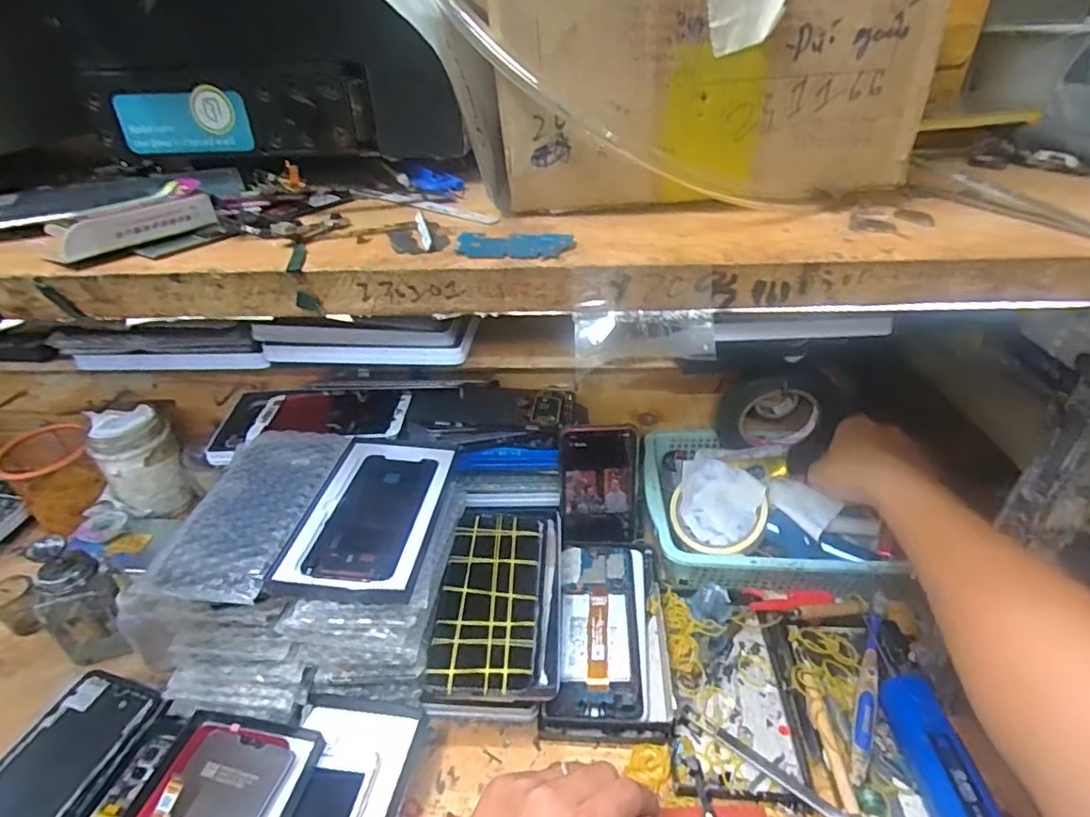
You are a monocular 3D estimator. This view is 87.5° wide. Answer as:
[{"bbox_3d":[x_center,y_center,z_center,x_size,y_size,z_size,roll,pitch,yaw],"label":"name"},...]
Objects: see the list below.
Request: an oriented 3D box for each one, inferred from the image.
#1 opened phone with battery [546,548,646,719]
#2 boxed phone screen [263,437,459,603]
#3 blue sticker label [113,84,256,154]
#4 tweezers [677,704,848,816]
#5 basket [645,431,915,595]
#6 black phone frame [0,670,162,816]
[{"bbox_3d":[0.047,0.186,0.500,0.070,0.009,0.163,1,39,4],"label":"opened phone with battery"},{"bbox_3d":[-0.134,0.078,0.458,0.100,0.018,0.173,2,35,5],"label":"boxed phone screen"},{"bbox_3d":[-0.170,-0.135,0.269,0.057,0.027,0.006,-8,29,-11],"label":"blue sticker label"},{"bbox_3d":[0.161,0.265,0.426,0.132,0.013,0.015,24,42,31],"label":"tweezers"},{"bbox_3d":[0.219,0.108,0.588,0.224,0.072,0.182,4,35,8],"label":"basket"},{"bbox_3d":[-0.355,0.267,0.392,0.076,0.010,0.163,16,41,13],"label":"black phone frame"}]

